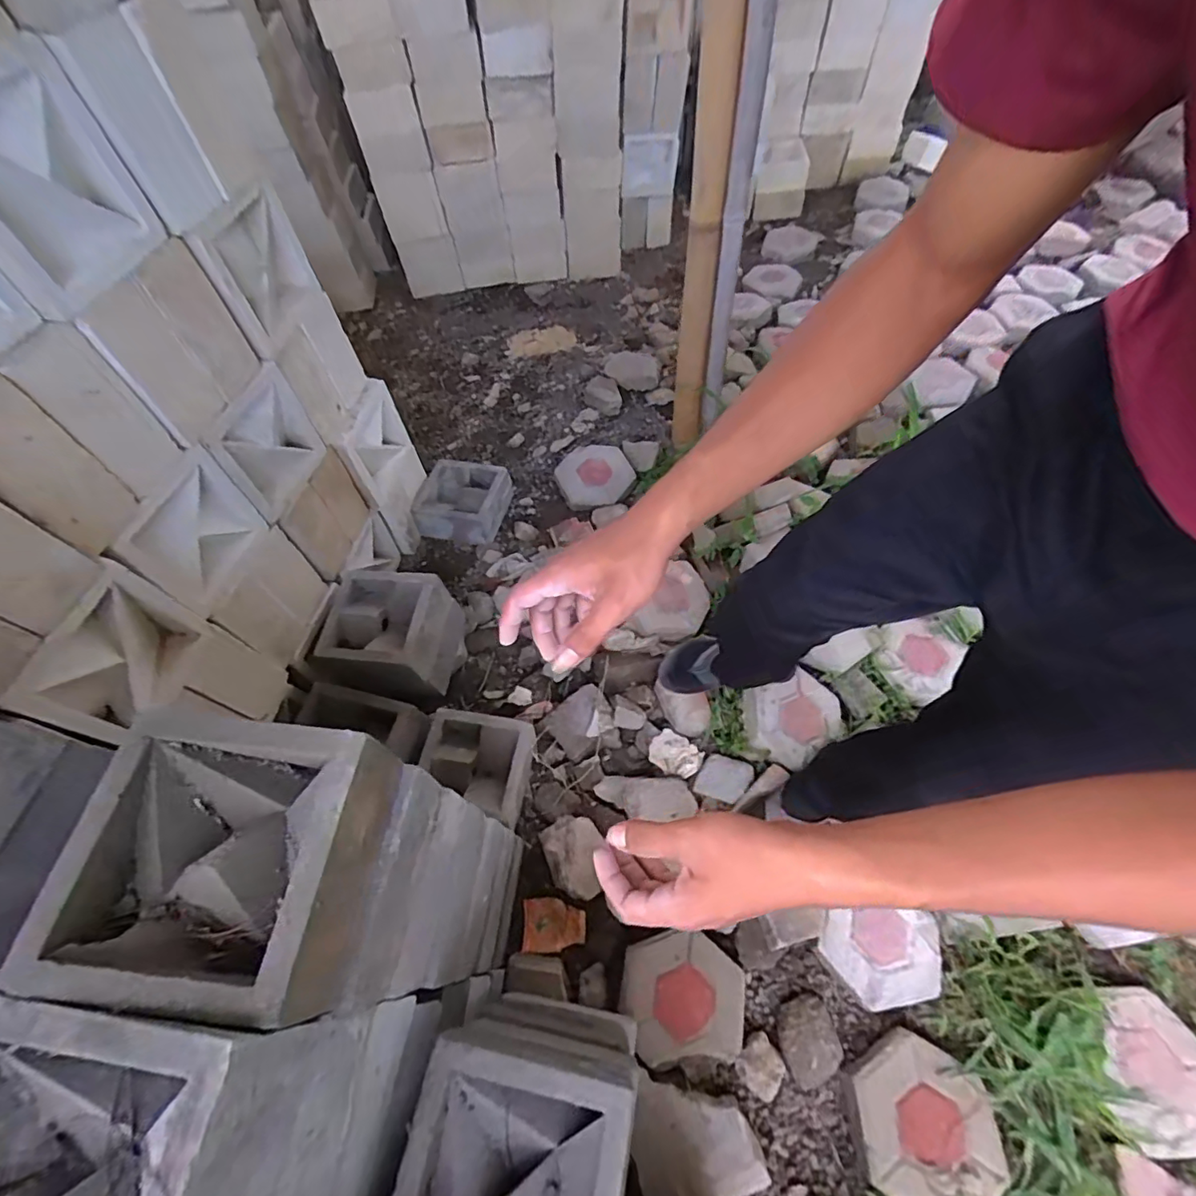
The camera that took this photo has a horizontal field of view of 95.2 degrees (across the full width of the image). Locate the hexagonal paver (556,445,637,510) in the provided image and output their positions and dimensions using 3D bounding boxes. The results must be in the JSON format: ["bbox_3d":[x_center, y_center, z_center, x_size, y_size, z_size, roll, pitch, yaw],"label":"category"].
[{"bbox_3d":[-0.010,-0.344,1.513,0.217,0.050,0.204,-11,58,-6],"label":"hexagonal paver"}]

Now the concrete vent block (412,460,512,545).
[{"bbox_3d":[-0.355,-0.264,1.464,0.207,0.103,0.216,8,58,7],"label":"concrete vent block"}]

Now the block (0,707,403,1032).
[{"bbox_3d":[-0.298,0.210,0.447,0.203,0.093,0.200,5,59,6],"label":"block"}]

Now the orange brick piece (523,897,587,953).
[{"bbox_3d":[-0.080,0.581,0.990,0.121,0.030,0.099,-15,27,6],"label":"orange brick piece"}]

